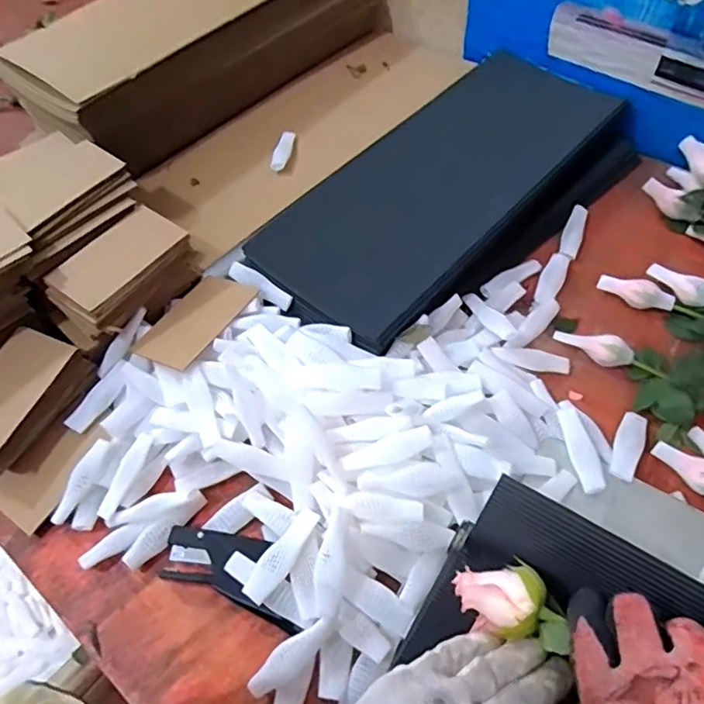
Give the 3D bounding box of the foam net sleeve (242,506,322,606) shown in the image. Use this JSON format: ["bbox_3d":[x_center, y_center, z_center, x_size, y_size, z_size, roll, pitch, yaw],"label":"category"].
[{"bbox_3d":[-0.059,0.177,0.494,0.025,0.014,0.087,30,63,20],"label":"foam net sleeve"}]

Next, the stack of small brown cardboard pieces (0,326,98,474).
[{"bbox_3d":[-0.349,0.054,0.601,0.093,0.060,0.135,20,60,15],"label":"stack of small brown cardboard pieces"}]

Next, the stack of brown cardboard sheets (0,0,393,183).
[{"bbox_3d":[-0.217,-0.486,0.878,0.247,0.120,0.560,33,64,21],"label":"stack of brown cardboard sheets"}]

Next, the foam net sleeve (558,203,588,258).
[{"bbox_3d":[0.288,-0.156,0.738,0.025,0.010,0.098,19,60,14],"label":"foam net sleeve"}]

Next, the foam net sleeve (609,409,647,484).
[{"bbox_3d":[0.277,0.095,0.566,0.028,0.009,0.090,26,48,18],"label":"foam net sleeve"}]

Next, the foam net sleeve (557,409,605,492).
[{"bbox_3d":[0.224,0.098,0.560,0.023,0.019,0.088,-7,57,-2],"label":"foam net sleeve"}]

